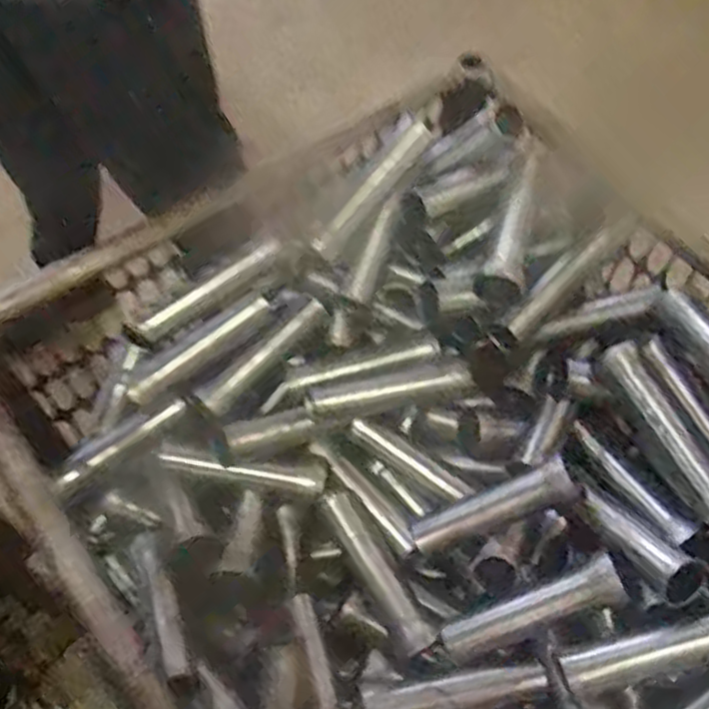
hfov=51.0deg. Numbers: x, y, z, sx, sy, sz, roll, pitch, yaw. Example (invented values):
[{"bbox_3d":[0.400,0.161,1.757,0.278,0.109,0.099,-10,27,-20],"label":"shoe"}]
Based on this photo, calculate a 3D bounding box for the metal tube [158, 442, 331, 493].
[{"bbox_3d":[-0.132,0.134,0.884,0.206,0.043,0.038,14,56,-23],"label":"metal tube"}]

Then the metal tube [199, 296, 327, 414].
[{"bbox_3d":[-0.112,0.001,0.905,0.030,0.035,0.190,38,65,19],"label":"metal tube"}]

